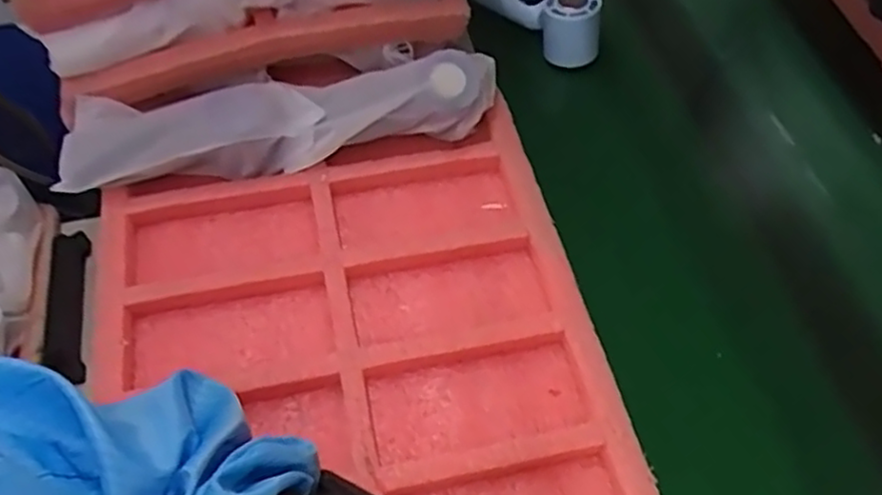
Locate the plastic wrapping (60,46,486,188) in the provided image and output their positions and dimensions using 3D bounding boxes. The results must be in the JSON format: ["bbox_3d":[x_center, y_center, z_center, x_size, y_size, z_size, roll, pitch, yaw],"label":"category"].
[{"bbox_3d":[-0.121,-0.101,0.560,0.339,0.046,0.068,-10,56,-8],"label":"plastic wrapping"}]

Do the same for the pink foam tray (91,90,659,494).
[{"bbox_3d":[-0.061,0.077,0.480,0.325,0.036,0.355,-11,56,-9],"label":"pink foam tray"}]

